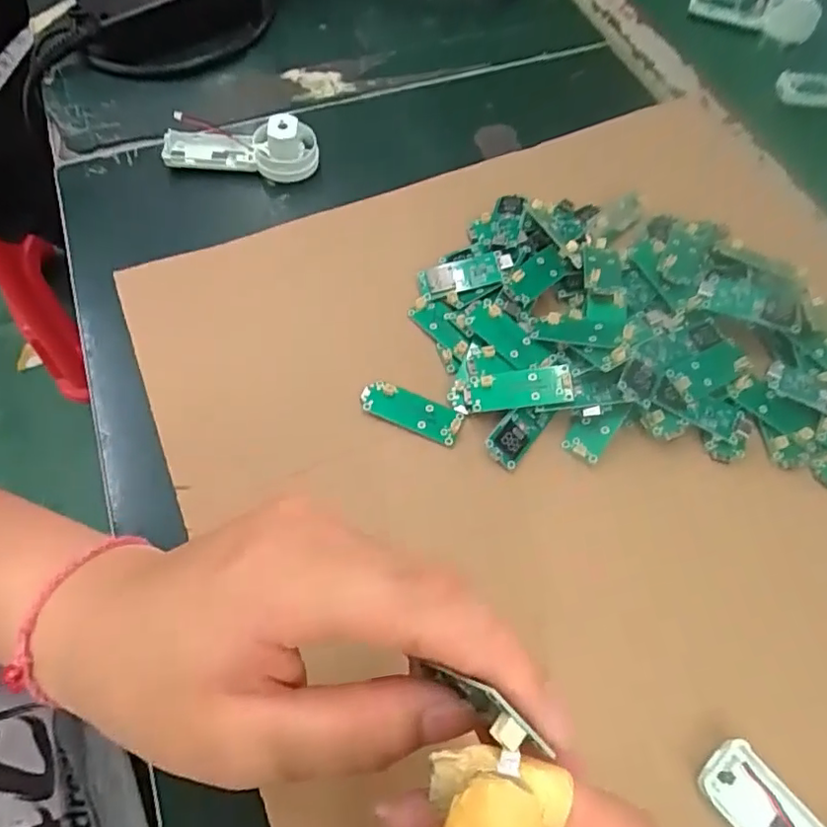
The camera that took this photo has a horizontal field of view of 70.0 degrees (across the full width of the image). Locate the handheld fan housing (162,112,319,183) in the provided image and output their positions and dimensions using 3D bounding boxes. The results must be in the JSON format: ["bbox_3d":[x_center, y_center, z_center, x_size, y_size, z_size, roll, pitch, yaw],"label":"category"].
[{"bbox_3d":[-0.106,-0.163,0.361,0.088,0.030,0.035,14,64,5],"label":"handheld fan housing"}]

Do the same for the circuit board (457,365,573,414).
[{"bbox_3d":[0.049,-0.011,0.287,0.054,0.006,0.018,-7,75,6],"label":"circuit board"}]

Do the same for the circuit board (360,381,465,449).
[{"bbox_3d":[-0.001,-0.001,0.291,0.050,0.005,0.019,22,72,10],"label":"circuit board"}]

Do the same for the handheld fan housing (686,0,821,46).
[{"bbox_3d":[0.268,-0.320,0.463,0.094,0.032,0.023,28,66,12],"label":"handheld fan housing"}]

